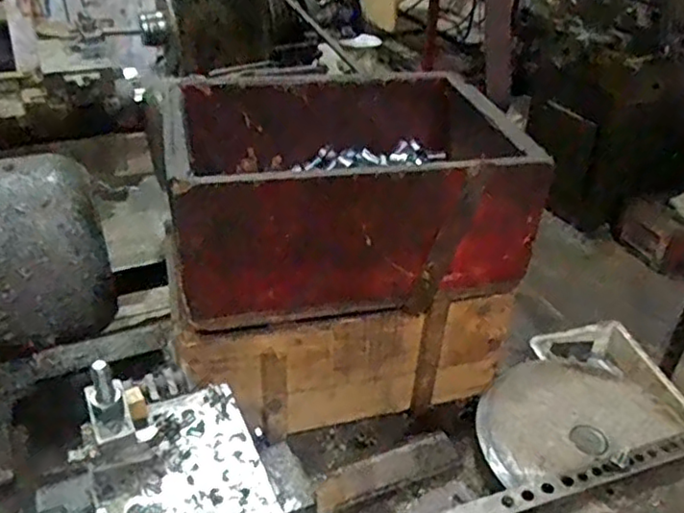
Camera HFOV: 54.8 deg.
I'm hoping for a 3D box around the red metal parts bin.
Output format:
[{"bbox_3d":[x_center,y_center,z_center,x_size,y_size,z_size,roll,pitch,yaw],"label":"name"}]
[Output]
[{"bbox_3d":[-0.002,-0.080,0.705,0.336,0.154,0.259,-7,36,-13],"label":"red metal parts bin"}]

